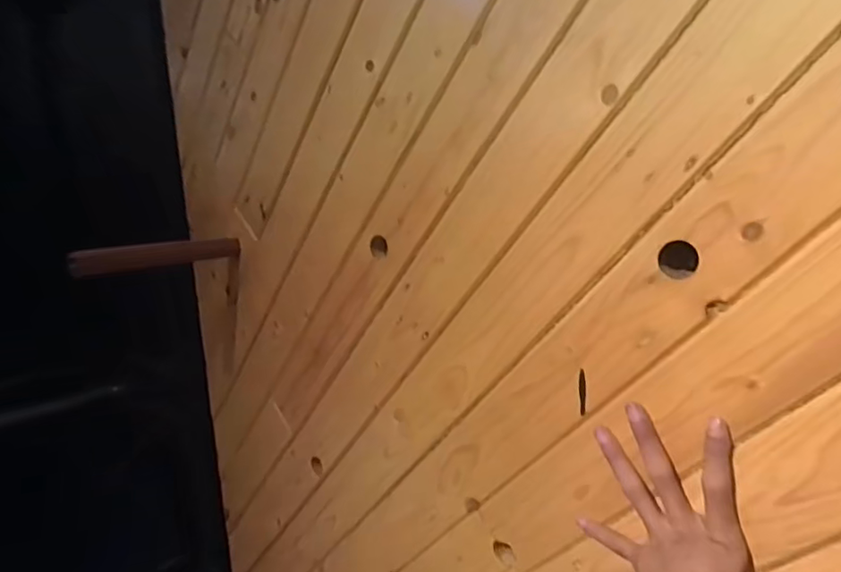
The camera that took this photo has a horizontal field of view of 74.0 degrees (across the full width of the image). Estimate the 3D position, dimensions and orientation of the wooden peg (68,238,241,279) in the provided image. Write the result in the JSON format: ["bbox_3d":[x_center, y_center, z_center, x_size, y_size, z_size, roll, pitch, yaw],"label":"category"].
[{"bbox_3d":[-0.339,-0.041,0.733,0.036,0.032,0.229,2,11,33],"label":"wooden peg"}]

